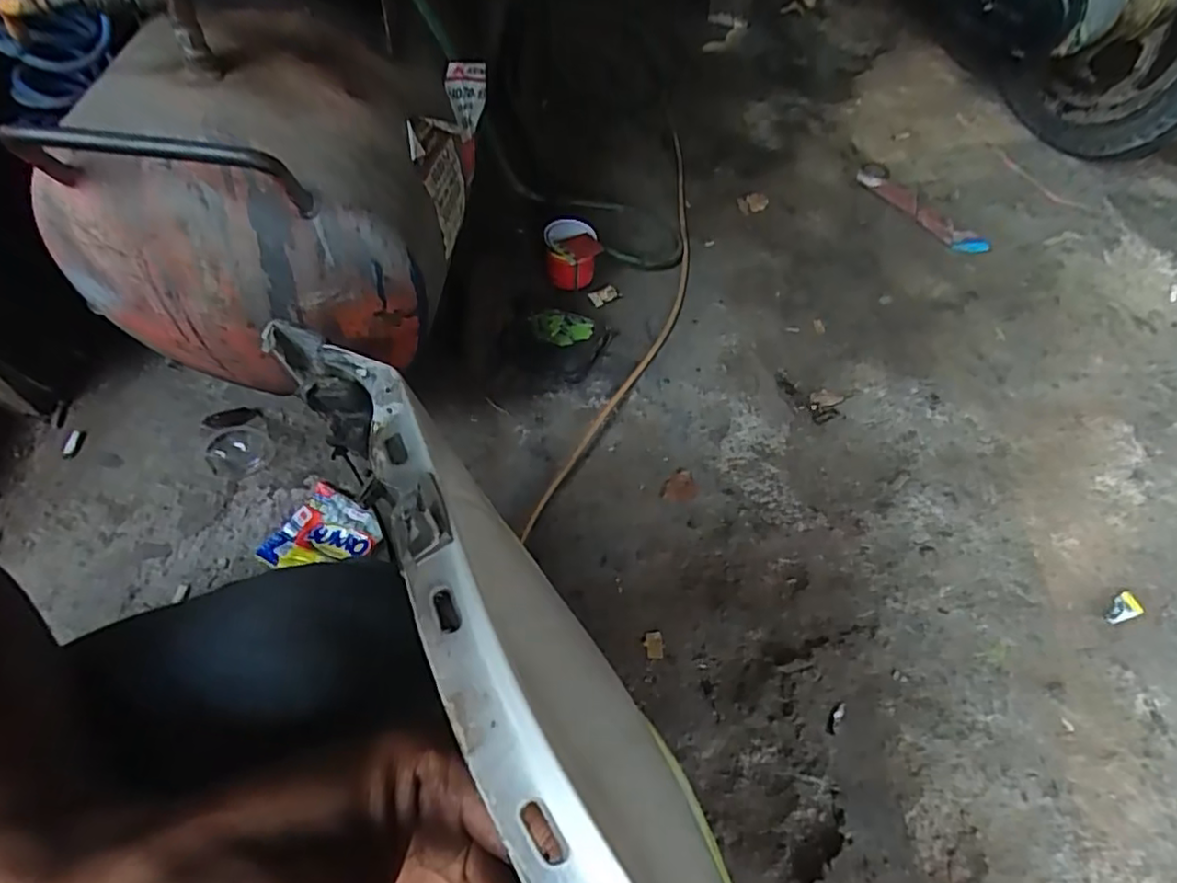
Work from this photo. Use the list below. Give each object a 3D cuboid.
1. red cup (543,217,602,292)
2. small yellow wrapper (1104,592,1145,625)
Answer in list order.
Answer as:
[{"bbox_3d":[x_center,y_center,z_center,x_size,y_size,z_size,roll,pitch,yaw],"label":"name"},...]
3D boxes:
[{"bbox_3d":[-0.023,-0.260,0.896,0.078,0.078,0.074,-3,55,-5],"label":"red cup"},{"bbox_3d":[0.574,0.180,0.680,0.053,0.006,0.025,-16,56,-9],"label":"small yellow wrapper"}]

